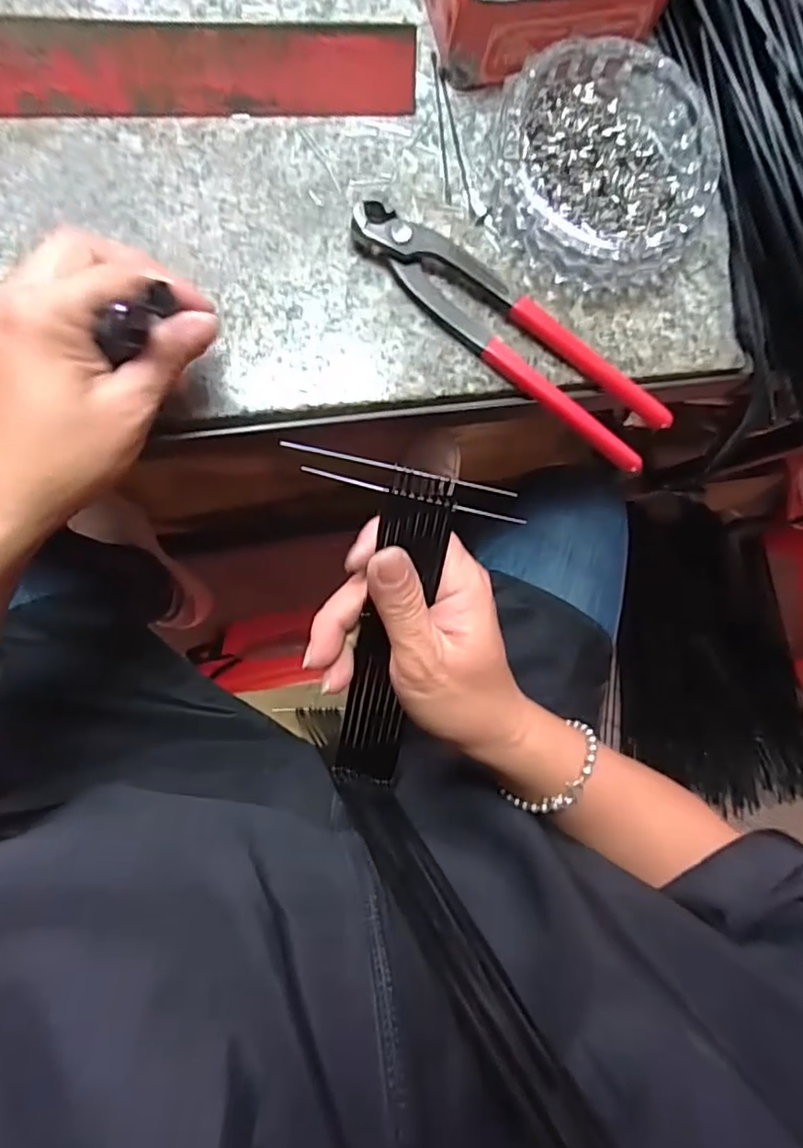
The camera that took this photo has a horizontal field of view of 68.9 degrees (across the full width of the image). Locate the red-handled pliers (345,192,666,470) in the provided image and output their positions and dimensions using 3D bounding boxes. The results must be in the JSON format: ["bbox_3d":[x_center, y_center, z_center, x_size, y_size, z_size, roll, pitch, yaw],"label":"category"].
[{"bbox_3d":[0.062,-0.132,0.314,0.195,0.018,0.048,36,83,-6],"label":"red-handled pliers"}]

